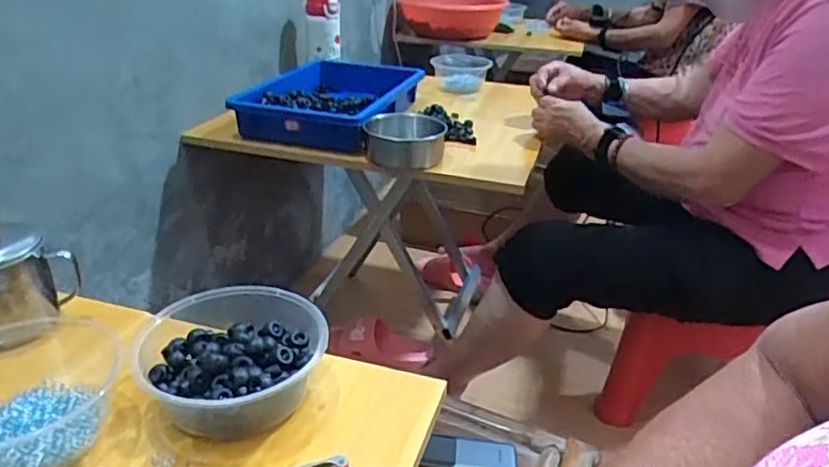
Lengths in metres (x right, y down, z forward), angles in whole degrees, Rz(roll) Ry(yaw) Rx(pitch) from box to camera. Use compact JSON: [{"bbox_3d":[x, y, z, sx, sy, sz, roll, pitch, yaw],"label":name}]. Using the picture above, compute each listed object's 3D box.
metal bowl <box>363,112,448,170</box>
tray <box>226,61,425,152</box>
[{"bbox_3d":[-0.014,-0.146,0.975,0.121,0.065,0.127,1,25,-1],"label":"metal bowl"},{"bbox_3d":[-0.142,-0.245,1.137,0.267,0.073,0.406,5,25,7],"label":"tray"}]

